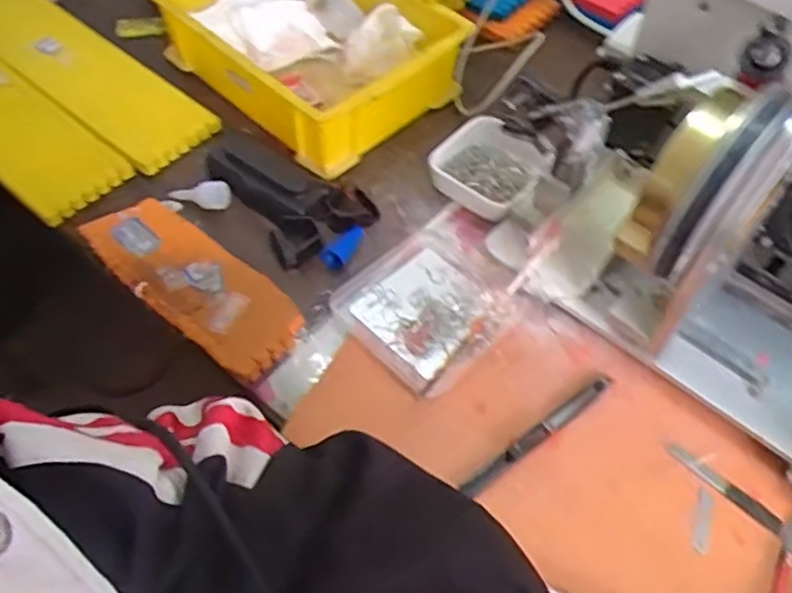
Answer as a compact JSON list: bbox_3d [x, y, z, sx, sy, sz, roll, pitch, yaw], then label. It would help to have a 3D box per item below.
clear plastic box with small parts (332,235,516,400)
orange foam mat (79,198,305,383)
[{"bbox_3d":[0.020,0.009,0.533,0.104,0.011,0.107,-39,64,-24],"label":"clear plastic box with small parts"},{"bbox_3d":[-0.151,-0.013,0.544,0.185,0.016,0.068,36,67,21],"label":"orange foam mat"}]

